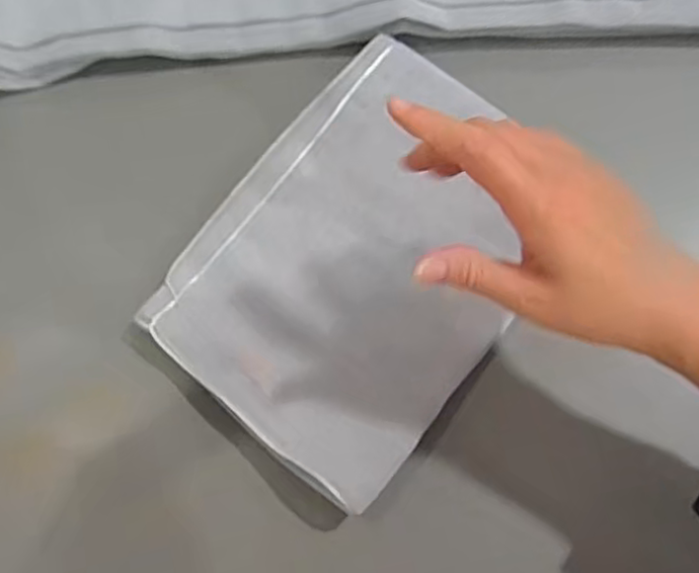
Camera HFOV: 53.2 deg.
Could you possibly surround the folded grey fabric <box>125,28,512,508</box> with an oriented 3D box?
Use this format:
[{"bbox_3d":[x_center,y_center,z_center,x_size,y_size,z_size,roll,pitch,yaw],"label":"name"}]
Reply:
[{"bbox_3d":[0.014,-0.024,0.463,0.194,0.017,0.269,37,77,11],"label":"folded grey fabric"}]

